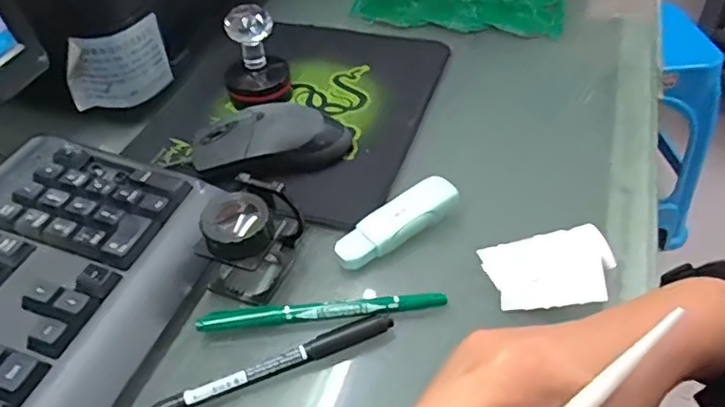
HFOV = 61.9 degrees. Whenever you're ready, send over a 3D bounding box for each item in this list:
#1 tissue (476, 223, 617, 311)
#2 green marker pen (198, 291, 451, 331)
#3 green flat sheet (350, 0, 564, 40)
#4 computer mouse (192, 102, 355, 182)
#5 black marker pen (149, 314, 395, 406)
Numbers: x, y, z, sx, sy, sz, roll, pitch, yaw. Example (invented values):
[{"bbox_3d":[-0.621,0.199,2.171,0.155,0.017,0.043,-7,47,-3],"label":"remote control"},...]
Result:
[{"bbox_3d":[0.110,0.039,0.354,0.068,0.018,0.058,-7,44,-5],"label":"tissue"},{"bbox_3d":[-0.022,0.062,0.341,0.137,0.010,0.015,-4,44,-1],"label":"green marker pen"},{"bbox_3d":[0.102,-0.216,0.628,0.205,0.006,0.130,9,45,12],"label":"green flat sheet"},{"bbox_3d":[-0.065,-0.046,0.438,0.115,0.036,0.056,-16,46,-13],"label":"computer mouse"},{"bbox_3d":[-0.049,0.086,0.316,0.139,0.008,0.010,-18,46,-15],"label":"black marker pen"}]

